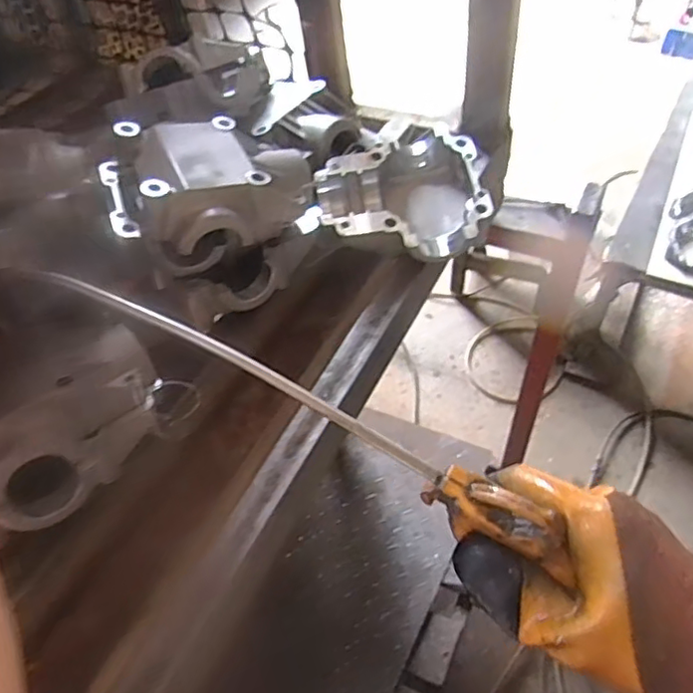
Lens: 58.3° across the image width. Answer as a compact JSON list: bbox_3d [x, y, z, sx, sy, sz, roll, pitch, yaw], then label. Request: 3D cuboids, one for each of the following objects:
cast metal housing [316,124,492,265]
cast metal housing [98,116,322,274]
[{"bbox_3d":[0.053,-0.141,0.575,0.153,0.056,0.142,-2,49,2],"label":"cast metal housing"},{"bbox_3d":[-0.108,-0.132,0.510,0.156,0.077,0.117,-23,52,-16],"label":"cast metal housing"}]

